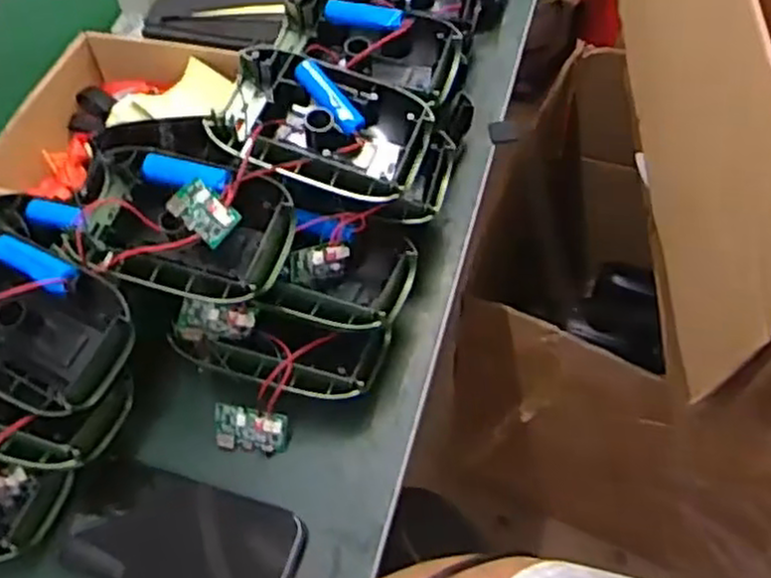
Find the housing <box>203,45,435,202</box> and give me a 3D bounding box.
[{"bbox_3d":[-0.049,-0.117,0.569,0.159,0.050,0.110,12,59,11],"label":"housing"}]

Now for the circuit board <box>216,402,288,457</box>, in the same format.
[{"bbox_3d":[-0.100,0.105,0.554,0.054,0.007,0.034,8,98,8],"label":"circuit board"}]

